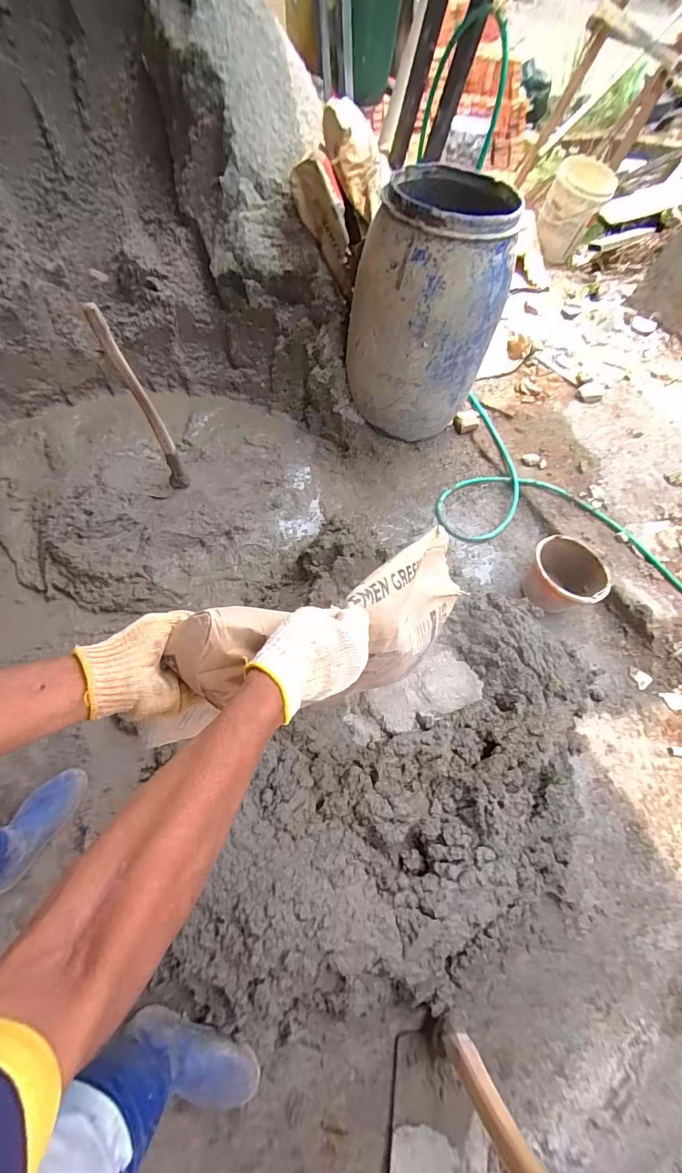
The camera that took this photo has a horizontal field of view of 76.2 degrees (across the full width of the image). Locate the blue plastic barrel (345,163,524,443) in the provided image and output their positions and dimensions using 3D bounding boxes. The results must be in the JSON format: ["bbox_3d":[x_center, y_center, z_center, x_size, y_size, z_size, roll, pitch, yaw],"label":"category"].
[{"bbox_3d":[0.268,-0.933,1.506,0.458,0.664,0.445,6,60,-7],"label":"blue plastic barrel"}]

